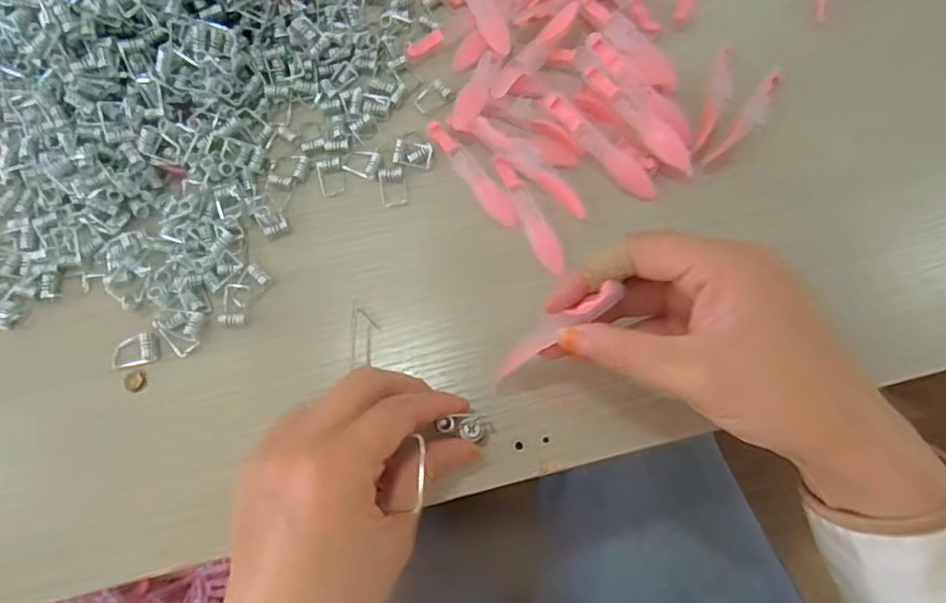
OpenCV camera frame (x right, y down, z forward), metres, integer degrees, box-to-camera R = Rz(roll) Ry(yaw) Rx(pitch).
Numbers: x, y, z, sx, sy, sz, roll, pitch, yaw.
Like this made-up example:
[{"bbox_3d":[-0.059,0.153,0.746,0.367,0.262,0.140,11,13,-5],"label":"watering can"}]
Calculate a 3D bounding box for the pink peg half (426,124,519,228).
[{"bbox_3d":[0.000,-0.073,0.331,0.014,0.004,0.076,-34,73,-9],"label":"pink peg half"}]

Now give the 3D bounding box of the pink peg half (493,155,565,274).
[{"bbox_3d":[0.031,-0.049,0.320,0.013,0.004,0.074,-22,72,-5],"label":"pink peg half"}]

